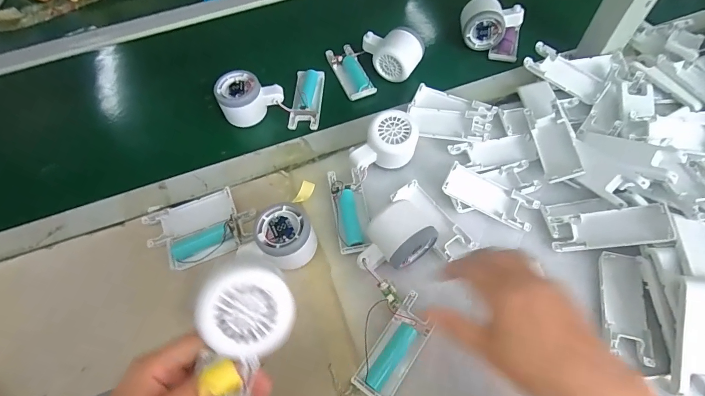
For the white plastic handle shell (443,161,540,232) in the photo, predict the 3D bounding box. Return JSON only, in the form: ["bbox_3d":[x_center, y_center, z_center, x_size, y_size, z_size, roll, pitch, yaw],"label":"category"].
[{"bbox_3d":[0.156,-0.003,0.430,0.103,0.016,0.041,27,63,6],"label":"white plastic handle shell"}]

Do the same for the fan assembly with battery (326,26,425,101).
[{"bbox_3d":[0.035,-0.204,0.545,0.124,0.052,0.092,-17,61,-5],"label":"fan assembly with battery"}]

